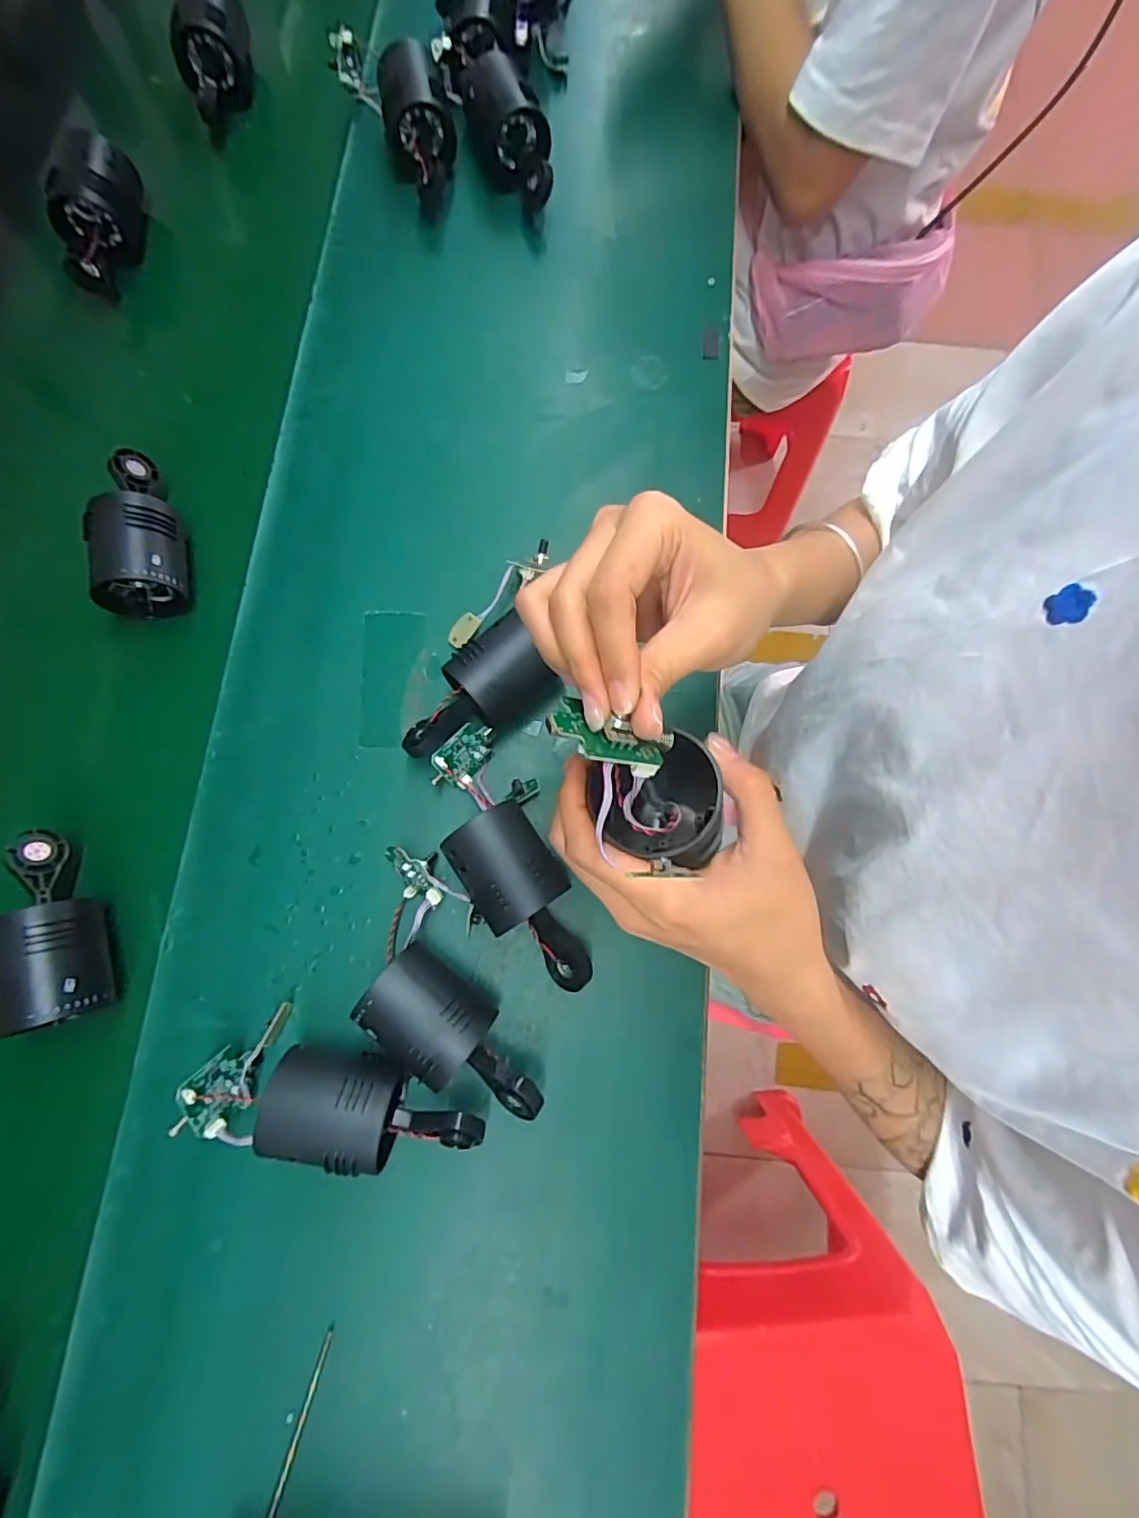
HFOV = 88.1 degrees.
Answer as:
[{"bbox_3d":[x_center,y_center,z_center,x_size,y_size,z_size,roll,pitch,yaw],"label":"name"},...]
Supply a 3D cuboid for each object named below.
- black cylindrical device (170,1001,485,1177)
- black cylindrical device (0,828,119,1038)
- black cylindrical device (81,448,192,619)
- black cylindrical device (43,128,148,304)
[{"bbox_3d":[-0.130,0.186,0.332,0.165,0.051,0.066,7,77,0],"label":"black cylindrical device"},{"bbox_3d":[-0.306,0.098,0.353,0.053,0.044,0.115,-15,78,-5],"label":"black cylindrical device"},{"bbox_3d":[-0.306,-0.160,0.408,0.065,0.049,0.112,-20,79,-6],"label":"black cylindrical device"},{"bbox_3d":[-0.384,-0.434,0.478,0.053,0.060,0.127,6,89,0],"label":"black cylindrical device"}]

